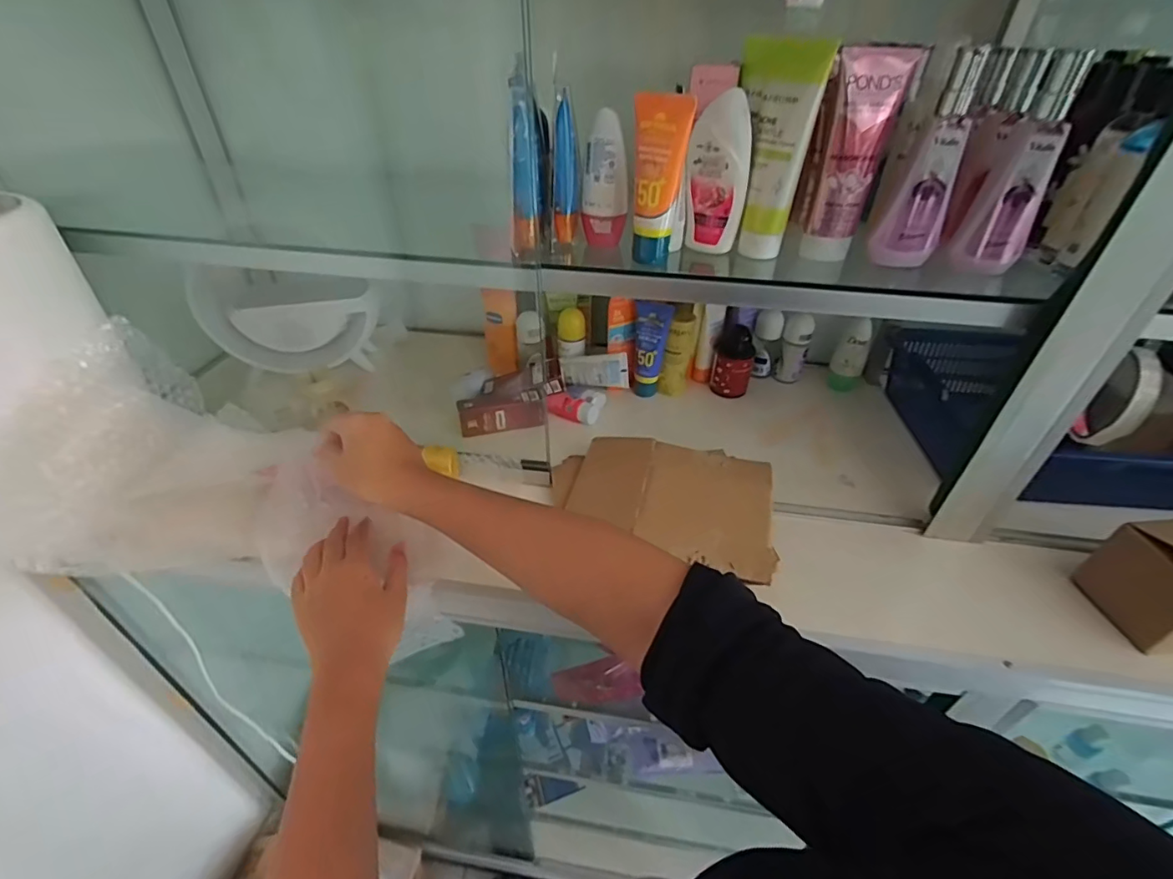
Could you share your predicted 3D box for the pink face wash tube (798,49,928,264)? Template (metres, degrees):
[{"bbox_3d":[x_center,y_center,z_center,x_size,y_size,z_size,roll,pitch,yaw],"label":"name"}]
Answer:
[{"bbox_3d":[0.224,-0.238,0.447,0.056,0.153,0.039,19,43,19],"label":"pink face wash tube"}]

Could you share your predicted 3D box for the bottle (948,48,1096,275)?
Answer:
[{"bbox_3d":[0.352,-0.217,0.424,0.050,0.151,0.040,24,45,24],"label":"bottle"}]

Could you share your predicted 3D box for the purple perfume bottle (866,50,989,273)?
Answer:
[{"bbox_3d":[0.286,-0.222,0.430,0.046,0.153,0.024,30,48,29],"label":"purple perfume bottle"}]

